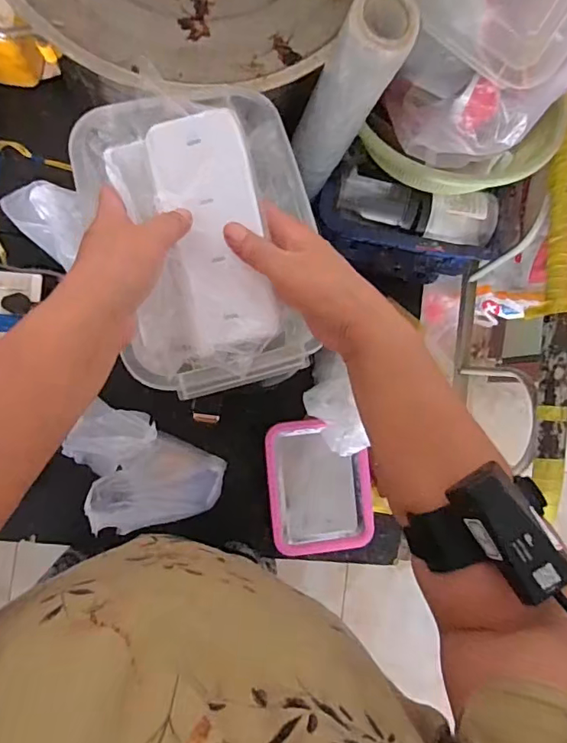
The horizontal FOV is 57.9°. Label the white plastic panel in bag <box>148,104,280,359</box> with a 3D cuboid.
[{"bbox_3d":[-0.049,-0.100,0.375,0.068,0.021,0.166,-12,94,-7],"label":"white plastic panel in bag"}]

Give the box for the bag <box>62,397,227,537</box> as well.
[{"bbox_3d":[-0.177,0.133,0.717,0.075,0.296,0.133,8,87,18],"label":"bag"}]

